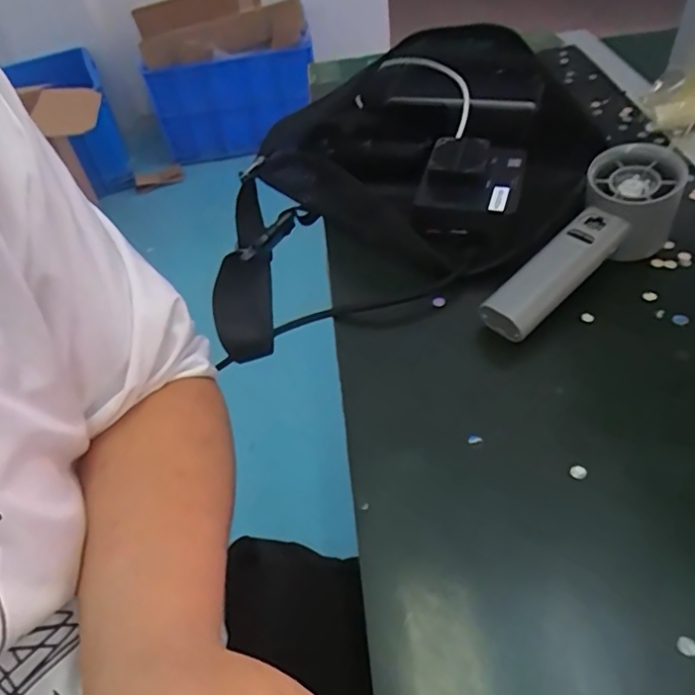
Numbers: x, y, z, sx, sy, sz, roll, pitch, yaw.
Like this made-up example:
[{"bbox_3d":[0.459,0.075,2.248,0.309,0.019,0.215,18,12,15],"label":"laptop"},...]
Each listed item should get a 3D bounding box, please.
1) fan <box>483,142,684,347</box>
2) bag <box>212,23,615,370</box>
[{"bbox_3d":[0.150,-0.060,0.359,0.154,0.059,0.055,-42,54,-15],"label":"fan"},{"bbox_3d":[0.038,-0.128,0.443,0.252,0.133,0.240,2,47,10],"label":"bag"}]

